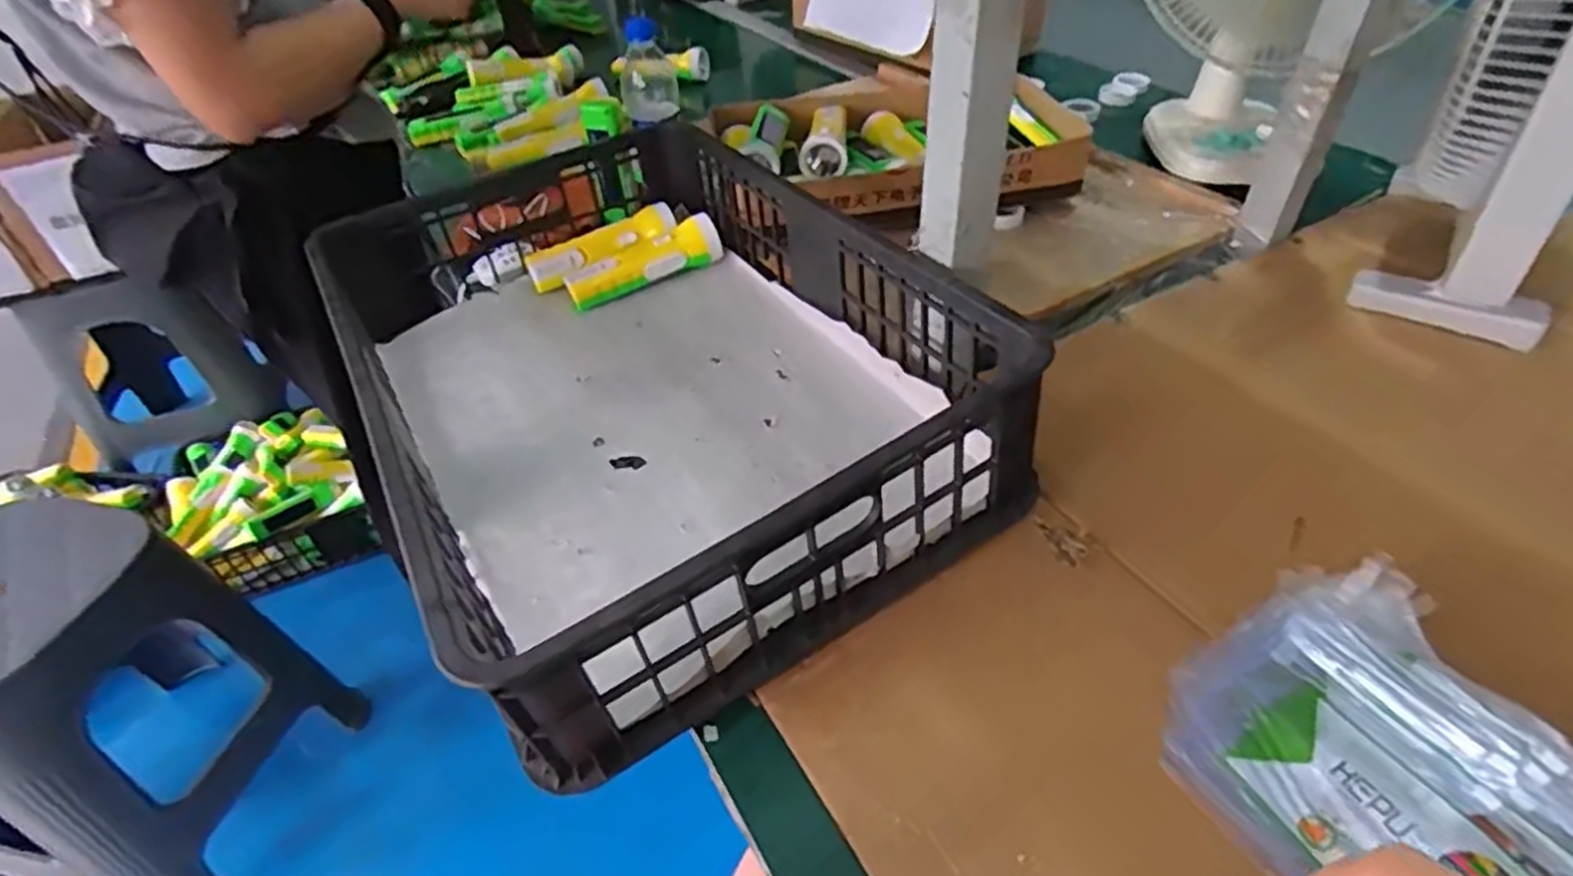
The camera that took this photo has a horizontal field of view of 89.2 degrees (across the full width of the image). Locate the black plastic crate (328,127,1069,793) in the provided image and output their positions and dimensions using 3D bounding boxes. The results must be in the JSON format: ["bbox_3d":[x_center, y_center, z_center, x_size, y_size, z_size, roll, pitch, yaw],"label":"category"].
[{"bbox_3d":[-0.145,-0.079,0.682,0.401,0.133,0.626,-27,45,-21],"label":"black plastic crate"}]

